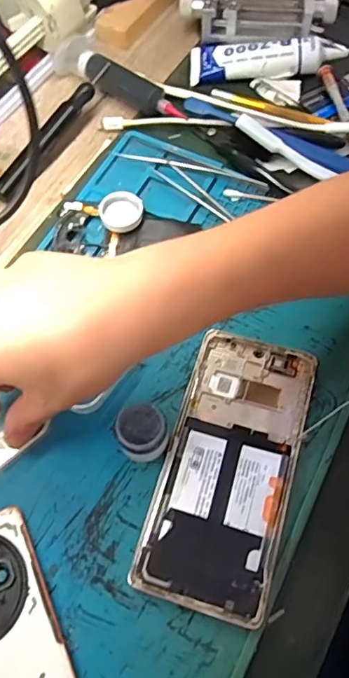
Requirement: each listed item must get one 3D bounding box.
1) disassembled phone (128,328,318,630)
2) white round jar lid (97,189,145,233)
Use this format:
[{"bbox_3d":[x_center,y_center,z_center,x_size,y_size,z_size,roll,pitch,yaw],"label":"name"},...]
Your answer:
[{"bbox_3d":[0.034,0.073,0.314,0.075,0.009,0.162,15,65,9],"label":"disassembled phone"},{"bbox_3d":[-0.040,-0.096,0.393,0.031,0.013,0.031,-1,64,1],"label":"white round jar lid"}]

